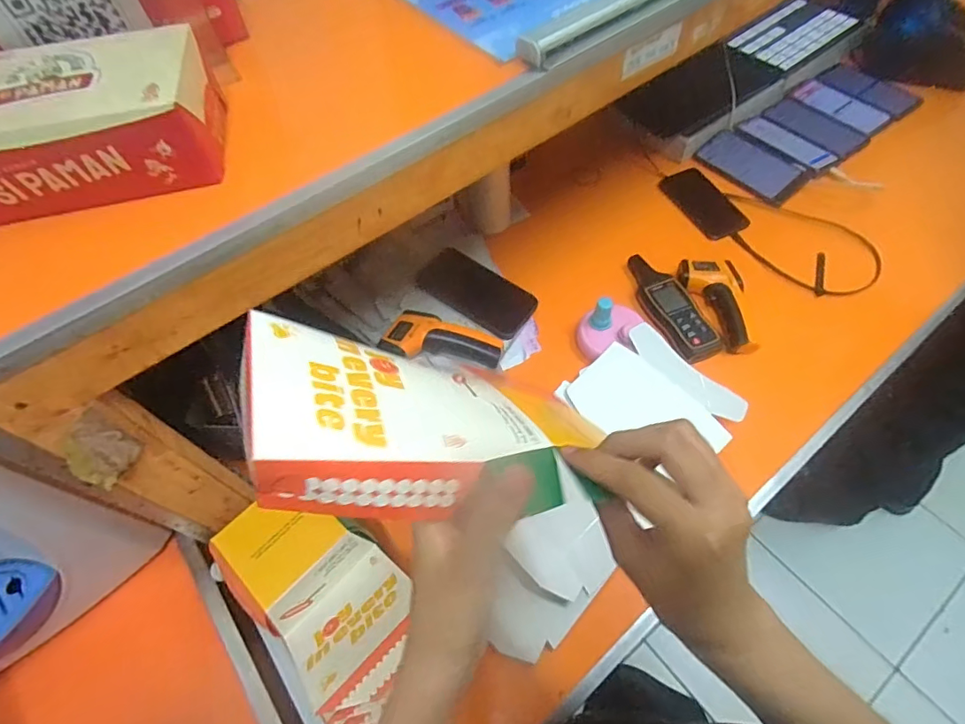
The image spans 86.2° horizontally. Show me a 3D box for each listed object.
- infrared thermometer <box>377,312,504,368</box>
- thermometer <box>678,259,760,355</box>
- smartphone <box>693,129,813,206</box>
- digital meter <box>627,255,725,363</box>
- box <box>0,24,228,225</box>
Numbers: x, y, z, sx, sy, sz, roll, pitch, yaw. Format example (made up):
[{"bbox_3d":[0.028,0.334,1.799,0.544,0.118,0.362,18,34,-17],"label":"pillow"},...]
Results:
[{"bbox_3d":[-0.053,-0.026,0.667,0.152,0.040,0.067,11,56,-14],"label":"infrared thermometer"},{"bbox_3d":[0.331,-0.081,0.712,0.077,0.043,0.161,-15,58,-6],"label":"thermometer"},{"bbox_3d":[0.447,-0.334,0.858,0.096,0.013,0.171,-31,61,-16],"label":"smartphone"},{"bbox_3d":[0.258,-0.081,0.718,0.063,0.026,0.195,-20,58,-9],"label":"digital meter"},{"bbox_3d":[-0.284,-0.159,0.365,0.179,0.078,0.110,-13,57,-5],"label":"box"}]

